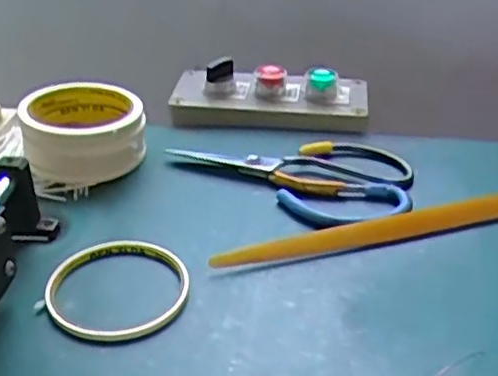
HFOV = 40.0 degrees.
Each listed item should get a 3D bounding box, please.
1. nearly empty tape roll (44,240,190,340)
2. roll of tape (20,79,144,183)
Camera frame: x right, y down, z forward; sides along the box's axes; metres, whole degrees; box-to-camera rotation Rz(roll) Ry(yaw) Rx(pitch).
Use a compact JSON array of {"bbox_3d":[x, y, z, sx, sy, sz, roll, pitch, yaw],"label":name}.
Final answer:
[{"bbox_3d":[-0.079,0.060,0.414,0.084,0.008,0.081,0,33,0],"label":"nearly empty tape roll"},{"bbox_3d":[-0.130,-0.046,0.540,0.090,0.047,0.093,0,33,0],"label":"roll of tape"}]

